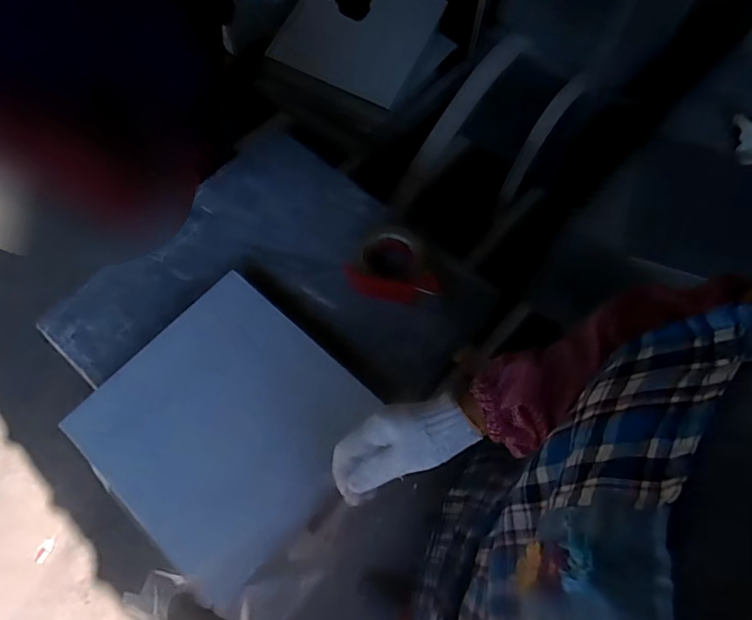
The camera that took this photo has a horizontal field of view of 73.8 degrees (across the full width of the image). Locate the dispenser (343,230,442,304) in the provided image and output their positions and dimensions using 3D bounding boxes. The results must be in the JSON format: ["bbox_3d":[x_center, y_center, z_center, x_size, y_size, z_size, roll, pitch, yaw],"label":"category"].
[{"bbox_3d":[0.033,-0.071,0.758,0.137,0.055,0.105,16,68,7],"label":"dispenser"}]

